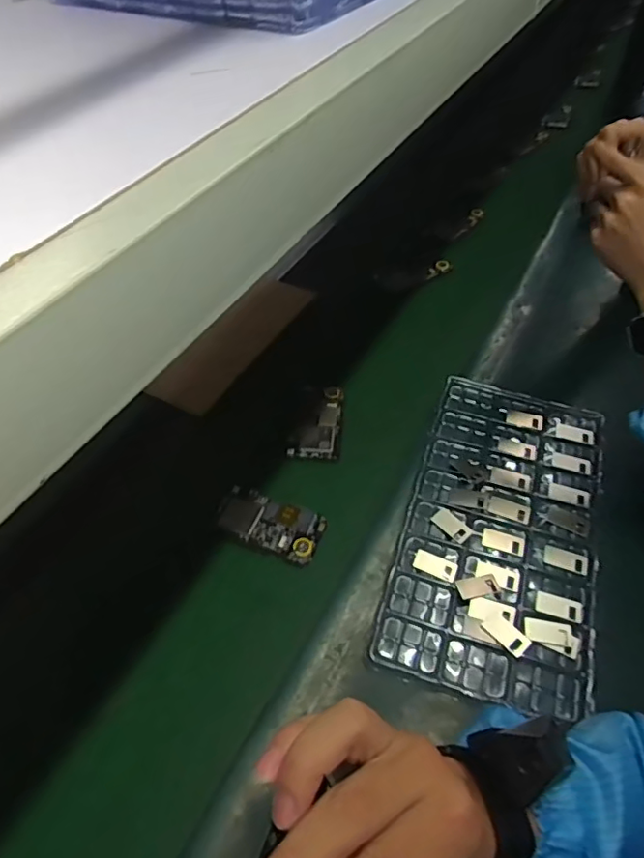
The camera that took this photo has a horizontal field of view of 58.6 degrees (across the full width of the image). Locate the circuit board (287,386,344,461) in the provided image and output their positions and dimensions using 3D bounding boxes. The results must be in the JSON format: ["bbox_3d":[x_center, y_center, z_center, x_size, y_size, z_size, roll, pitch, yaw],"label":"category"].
[{"bbox_3d":[-0.006,-0.008,0.738,0.060,0.012,0.120,3,48,4],"label":"circuit board"}]

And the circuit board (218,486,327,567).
[{"bbox_3d":[-0.059,0.106,0.642,0.120,0.008,0.064,17,50,17],"label":"circuit board"}]

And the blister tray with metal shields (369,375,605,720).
[{"bbox_3d":[0.198,0.098,0.625,0.200,0.027,0.366,13,49,14],"label":"blister tray with metal shields"}]

